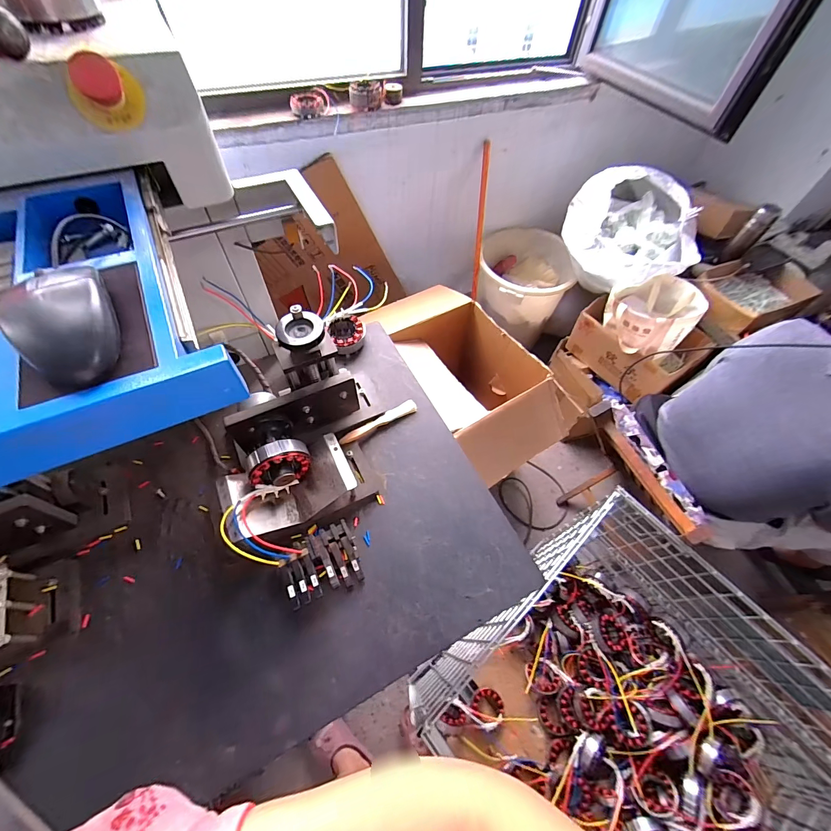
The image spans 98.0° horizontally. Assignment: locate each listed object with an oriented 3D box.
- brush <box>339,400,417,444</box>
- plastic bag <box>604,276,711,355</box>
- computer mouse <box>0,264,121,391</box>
[{"bbox_3d":[-0.065,0.010,0.647,0.155,0.018,0.023,-29,64,-19],"label":"brush"},{"bbox_3d":[0.759,-0.322,1.192,0.253,0.203,0.181,37,64,18],"label":"plastic bag"},{"bbox_3d":[-0.237,-0.062,0.244,0.058,0.036,0.090,-30,65,-19],"label":"computer mouse"}]

